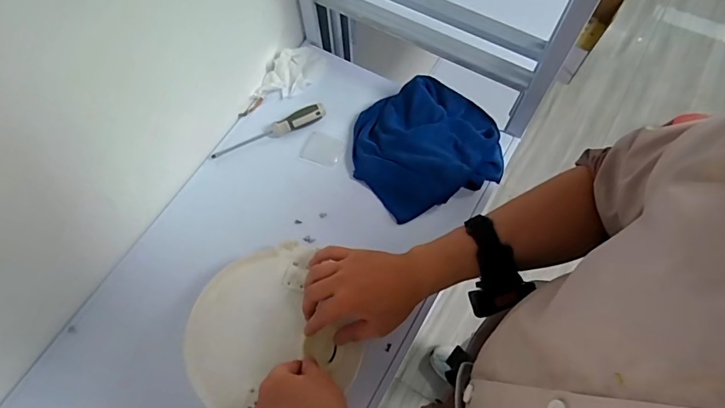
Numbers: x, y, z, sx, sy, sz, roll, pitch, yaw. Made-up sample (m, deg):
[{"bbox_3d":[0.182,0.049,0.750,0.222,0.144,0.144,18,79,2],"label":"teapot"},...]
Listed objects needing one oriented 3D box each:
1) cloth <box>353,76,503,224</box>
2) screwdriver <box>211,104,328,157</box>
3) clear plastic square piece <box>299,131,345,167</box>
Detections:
[{"bbox_3d":[0.096,-0.096,0.642,0.214,0.051,0.185,-23,68,-8],"label":"cloth"},{"bbox_3d":[-0.146,-0.115,0.670,0.183,0.031,0.029,-19,68,-7],"label":"screwdriver"},{"bbox_3d":[-0.062,-0.085,0.673,0.058,0.004,0.047,22,83,4],"label":"clear plastic square piece"}]

